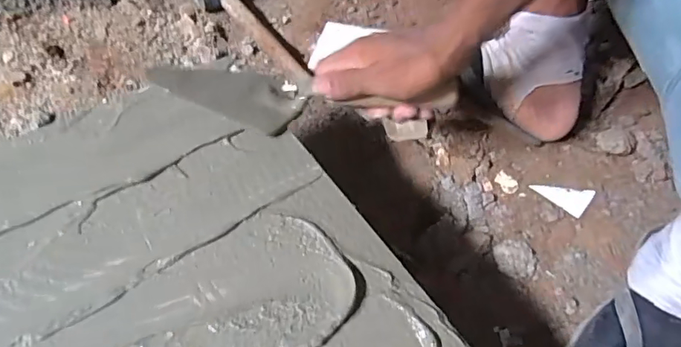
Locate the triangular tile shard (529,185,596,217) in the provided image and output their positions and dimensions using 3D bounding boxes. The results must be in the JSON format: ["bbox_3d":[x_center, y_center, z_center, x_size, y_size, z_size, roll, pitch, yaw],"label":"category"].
[{"bbox_3d":[0.270,0.021,0.597,0.063,0.010,0.040,35,62,22],"label":"triangular tile shard"}]

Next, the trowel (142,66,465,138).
[{"bbox_3d":[-0.031,-0.070,0.463,0.278,0.033,0.072,5,53,-3],"label":"trowel"}]

